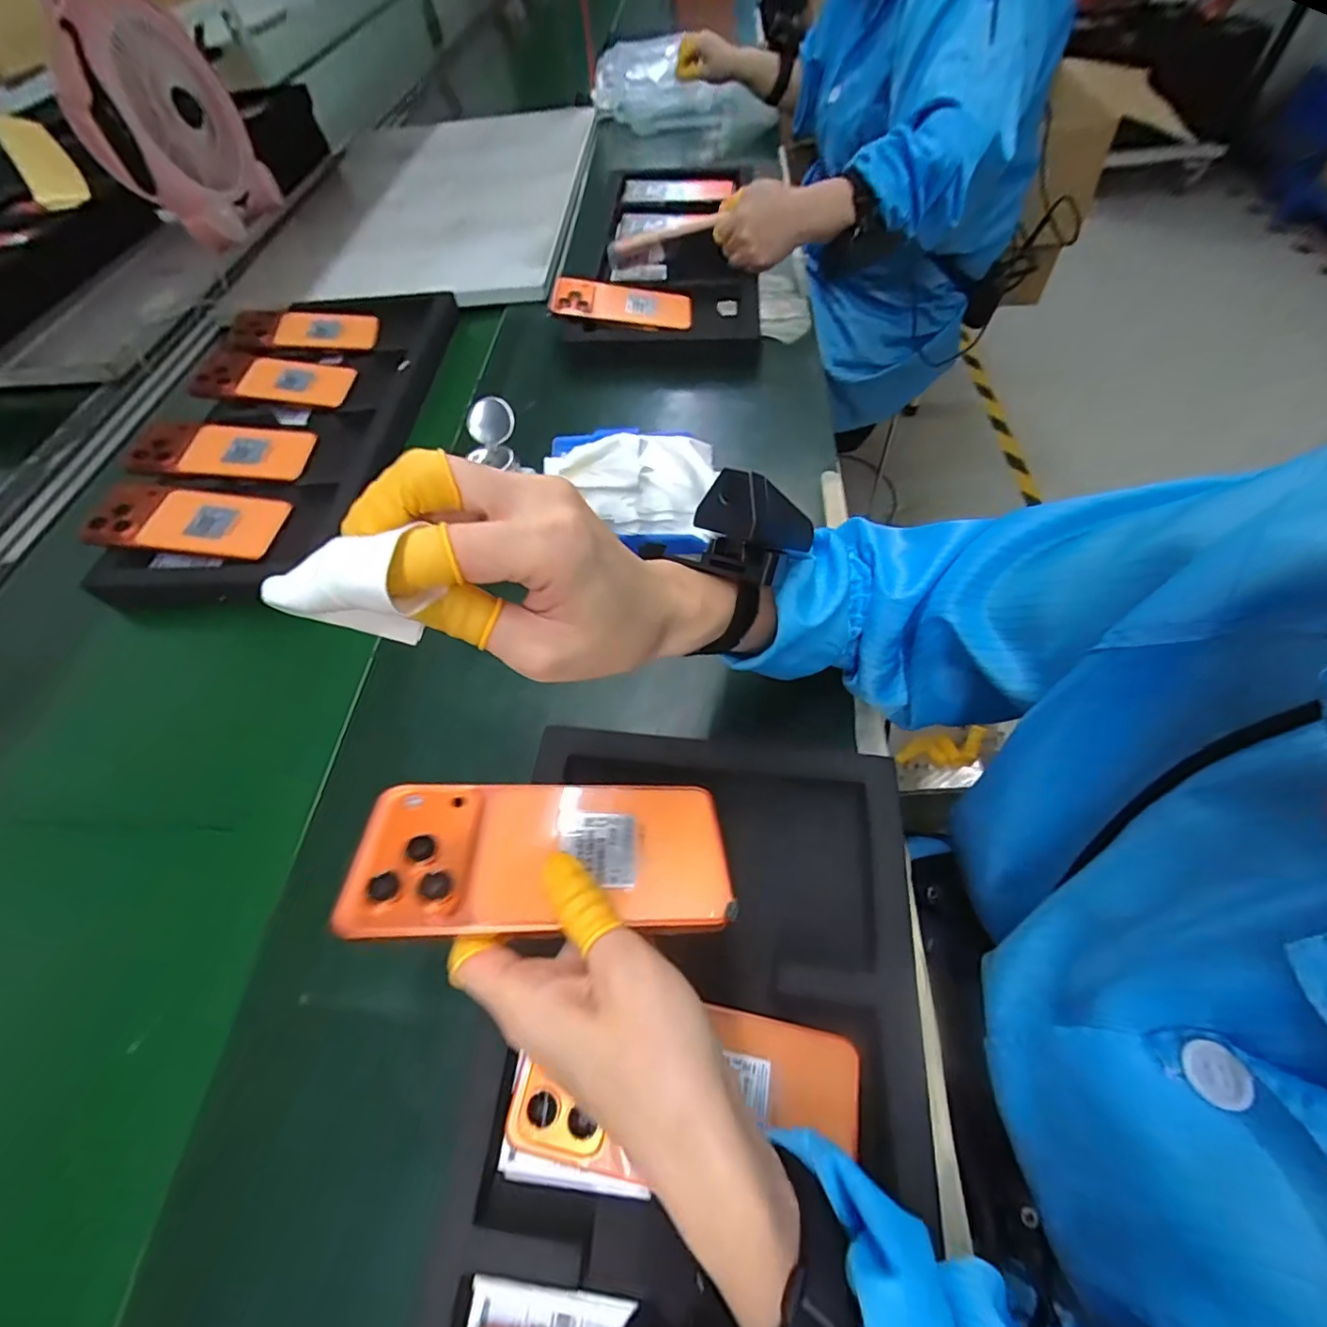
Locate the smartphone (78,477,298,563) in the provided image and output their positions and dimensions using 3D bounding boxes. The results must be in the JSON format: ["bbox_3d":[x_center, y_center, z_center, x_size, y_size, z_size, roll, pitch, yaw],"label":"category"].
[{"bbox_3d":[-0.442,-0.135,0.525,0.154,0.009,0.078,6,59,-6],"label":"smartphone"}]

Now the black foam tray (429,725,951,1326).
[{"bbox_3d":[0.009,0.254,0.239,0.211,0.032,0.474,4,60,6],"label":"black foam tray"}]

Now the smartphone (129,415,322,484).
[{"bbox_3d":[-0.451,-0.221,0.577,0.158,0.013,0.083,1,58,-10],"label":"smartphone"}]

